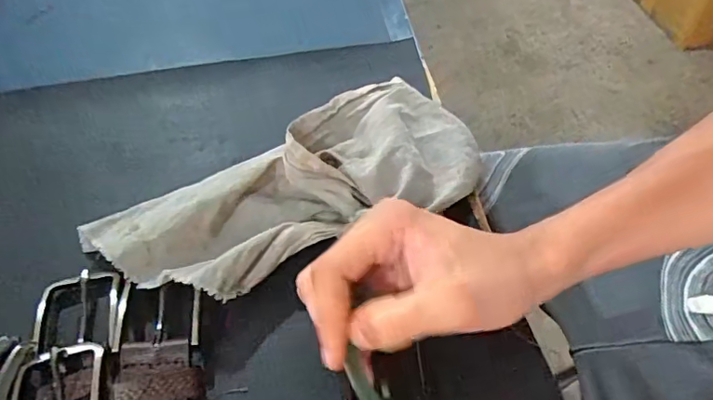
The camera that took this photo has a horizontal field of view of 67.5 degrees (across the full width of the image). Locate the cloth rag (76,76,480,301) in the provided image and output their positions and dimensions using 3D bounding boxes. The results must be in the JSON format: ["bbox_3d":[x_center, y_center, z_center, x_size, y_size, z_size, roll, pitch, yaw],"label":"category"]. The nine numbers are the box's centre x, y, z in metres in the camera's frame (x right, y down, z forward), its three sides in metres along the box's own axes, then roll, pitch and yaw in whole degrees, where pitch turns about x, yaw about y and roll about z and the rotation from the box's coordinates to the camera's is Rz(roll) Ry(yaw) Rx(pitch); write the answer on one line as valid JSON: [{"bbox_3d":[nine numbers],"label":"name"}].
[{"bbox_3d":[-0.038,-0.002,0.319,0.231,0.043,0.103,-25,55,-17],"label":"cloth rag"}]

